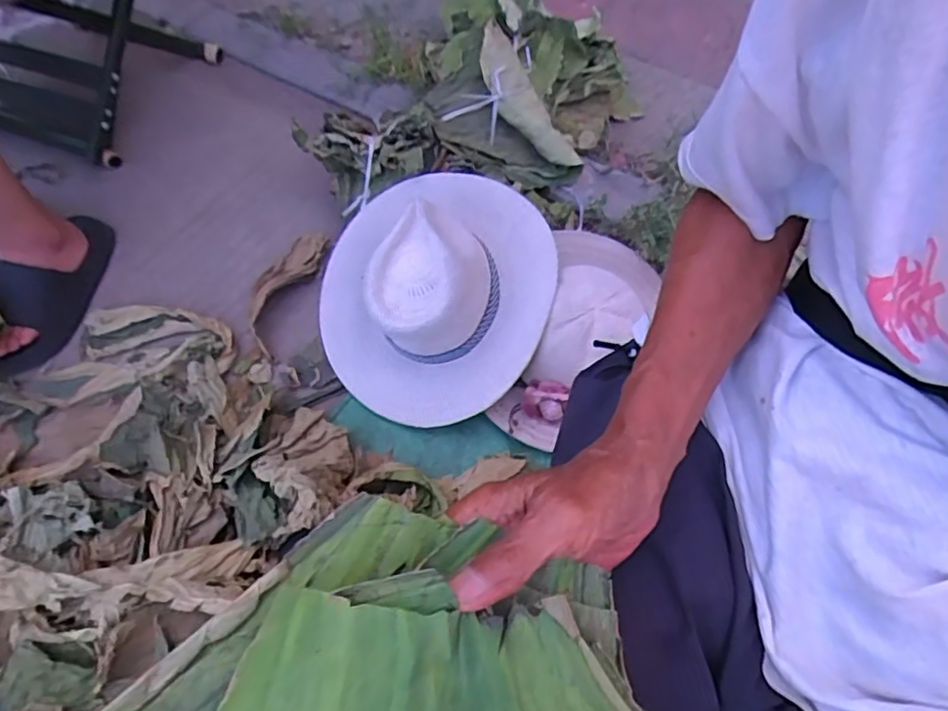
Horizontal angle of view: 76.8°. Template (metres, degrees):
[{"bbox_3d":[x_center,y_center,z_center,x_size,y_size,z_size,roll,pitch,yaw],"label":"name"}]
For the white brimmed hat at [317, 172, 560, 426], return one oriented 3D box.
[{"bbox_3d":[-0.063,-0.092,0.752,0.331,0.122,0.331,-5,74,16],"label":"white brimmed hat"}]

